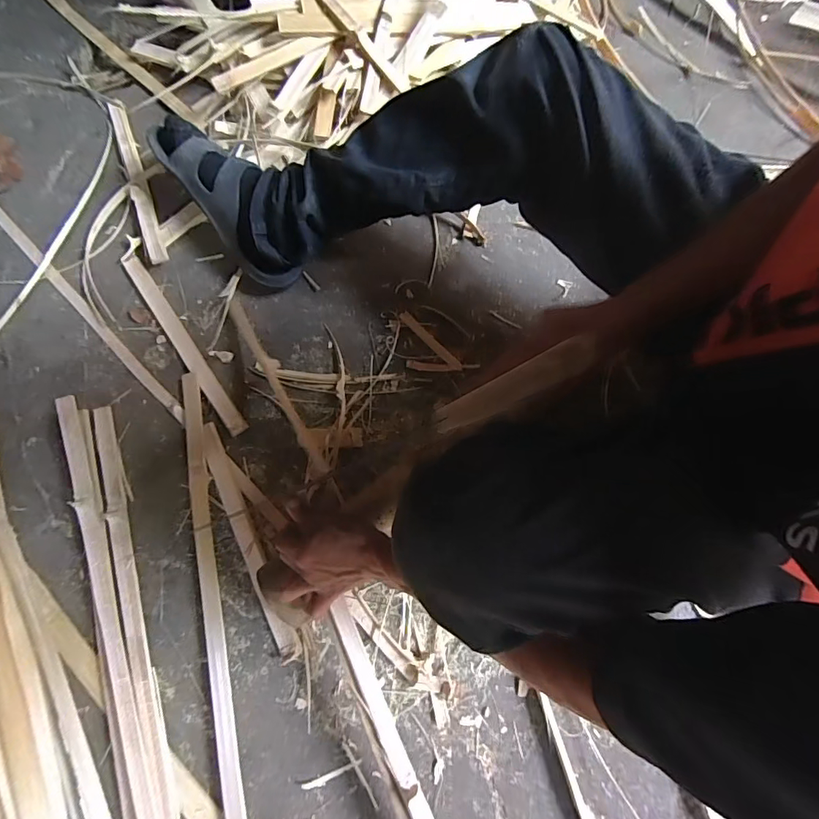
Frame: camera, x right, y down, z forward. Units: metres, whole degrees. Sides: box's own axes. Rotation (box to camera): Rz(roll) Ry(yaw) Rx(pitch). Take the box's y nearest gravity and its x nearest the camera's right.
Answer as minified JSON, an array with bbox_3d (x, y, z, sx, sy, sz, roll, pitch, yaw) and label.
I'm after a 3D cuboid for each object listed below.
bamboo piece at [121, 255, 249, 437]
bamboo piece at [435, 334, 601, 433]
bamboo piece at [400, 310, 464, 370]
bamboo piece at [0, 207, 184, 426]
[{"bbox_3d":[-0.304,-0.089,0.594,0.025,0.008,0.298,-35,80,-9],"label":"bamboo piece"},{"bbox_3d":[0.076,-0.016,0.336,0.124,0.010,0.023,-26,77,18],"label":"bamboo piece"},{"bbox_3d":[0.028,-0.092,0.598,0.011,0.006,0.110,-41,81,-10],"label":"bamboo piece"},{"bbox_3d":[-0.458,-0.150,0.606,0.021,0.009,0.468,-44,83,-6],"label":"bamboo piece"}]

